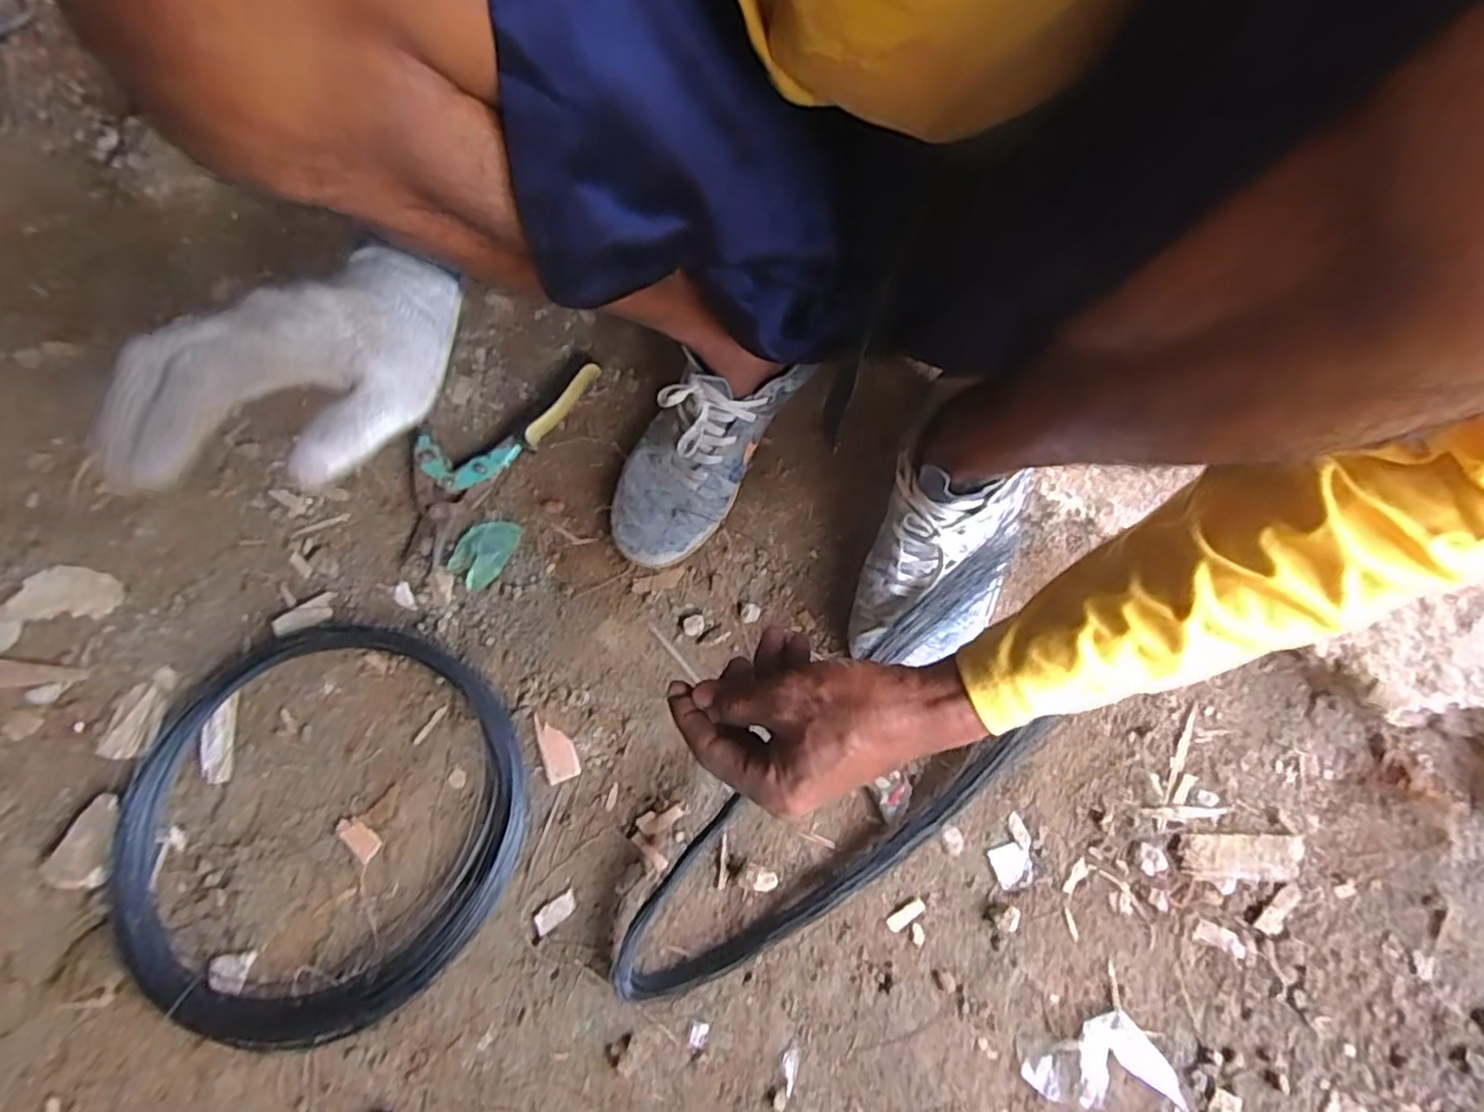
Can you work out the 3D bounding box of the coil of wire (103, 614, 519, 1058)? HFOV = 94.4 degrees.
[{"bbox_3d":[-0.326,0.205,0.534,0.307,0.021,0.298,0,70,1],"label":"coil of wire"}]

